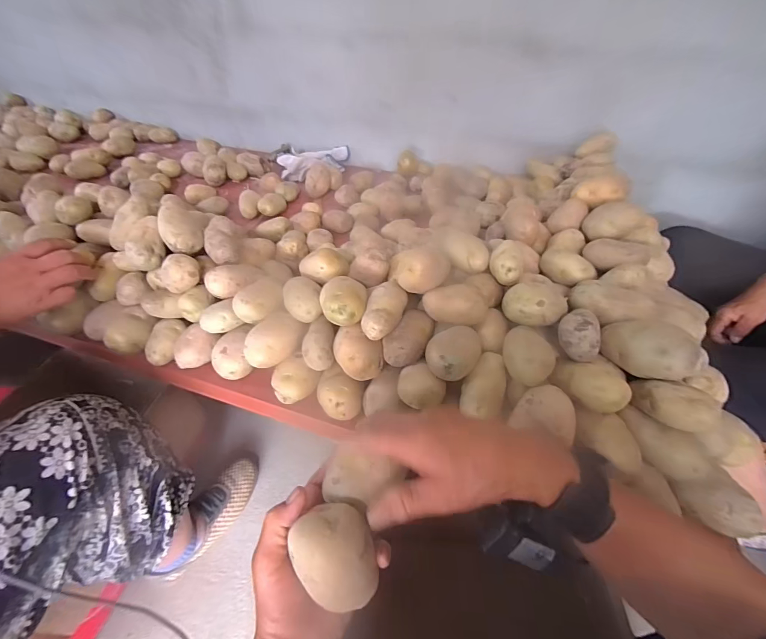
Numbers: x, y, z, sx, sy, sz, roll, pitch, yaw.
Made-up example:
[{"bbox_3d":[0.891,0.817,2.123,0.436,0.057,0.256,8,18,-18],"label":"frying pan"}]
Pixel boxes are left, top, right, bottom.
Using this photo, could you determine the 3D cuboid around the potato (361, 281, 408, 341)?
[{"bbox_3d":[0.001,-0.010,0.423,0.045,0.031,0.073,9,45,7],"label":"potato"}]

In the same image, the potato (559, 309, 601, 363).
[{"bbox_3d":[0.202,0.012,0.371,0.032,0.029,0.052,2,45,0],"label":"potato"}]

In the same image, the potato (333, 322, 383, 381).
[{"bbox_3d":[-0.029,0.045,0.438,0.057,0.058,0.052,0,45,-2],"label":"potato"}]

